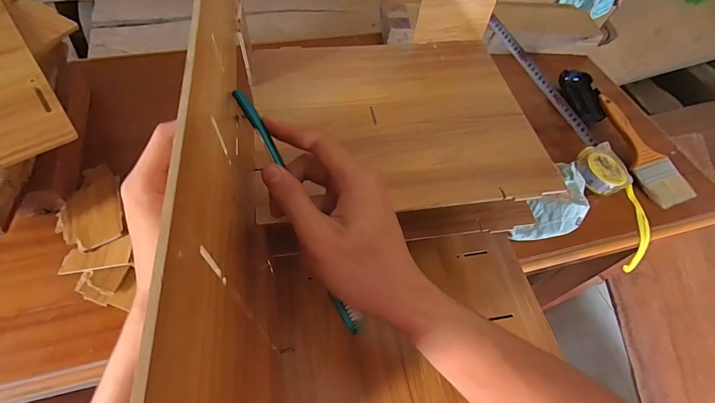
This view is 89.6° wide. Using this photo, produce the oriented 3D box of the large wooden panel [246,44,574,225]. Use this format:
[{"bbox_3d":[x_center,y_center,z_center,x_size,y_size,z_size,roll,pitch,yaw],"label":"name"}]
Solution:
[{"bbox_3d":[0.039,-0.090,0.365,0.273,0.013,0.224,-7,57,-9],"label":"large wooden panel"}]

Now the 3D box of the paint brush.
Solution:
[{"bbox_3d":[0.413,-0.079,0.523,0.064,0.016,0.182,-17,73,-16],"label":"paint brush"}]

